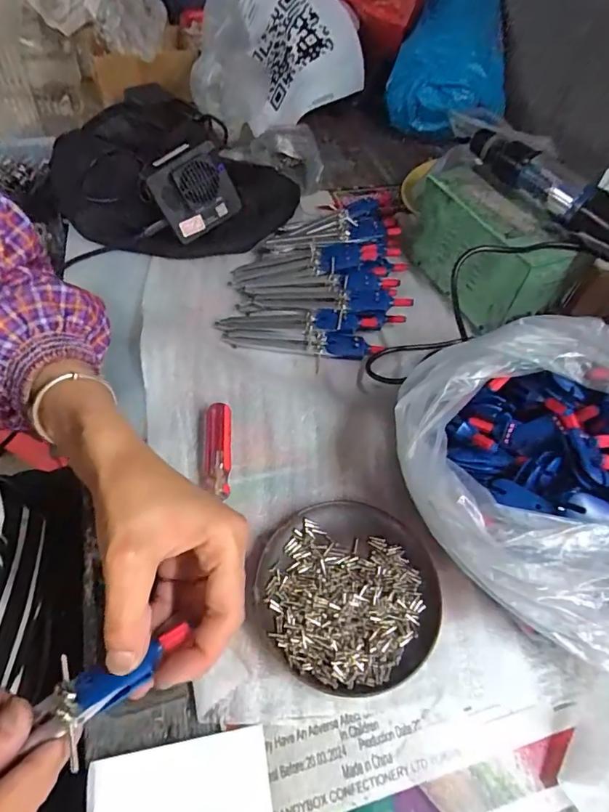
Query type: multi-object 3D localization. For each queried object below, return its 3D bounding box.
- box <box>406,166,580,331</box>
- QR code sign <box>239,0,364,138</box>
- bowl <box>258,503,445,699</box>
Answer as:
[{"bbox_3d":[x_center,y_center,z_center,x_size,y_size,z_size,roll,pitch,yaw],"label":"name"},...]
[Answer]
[{"bbox_3d":[0.178,-0.160,0.489,0.068,0.094,0.183,-23,58,-22],"label":"box"},{"bbox_3d":[-0.041,-0.541,0.723,0.281,0.223,0.073,55,23,19],"label":"QR code sign"},{"bbox_3d":[0.030,0.121,0.311,0.118,0.015,0.114,3,52,-4],"label":"bowl"}]

